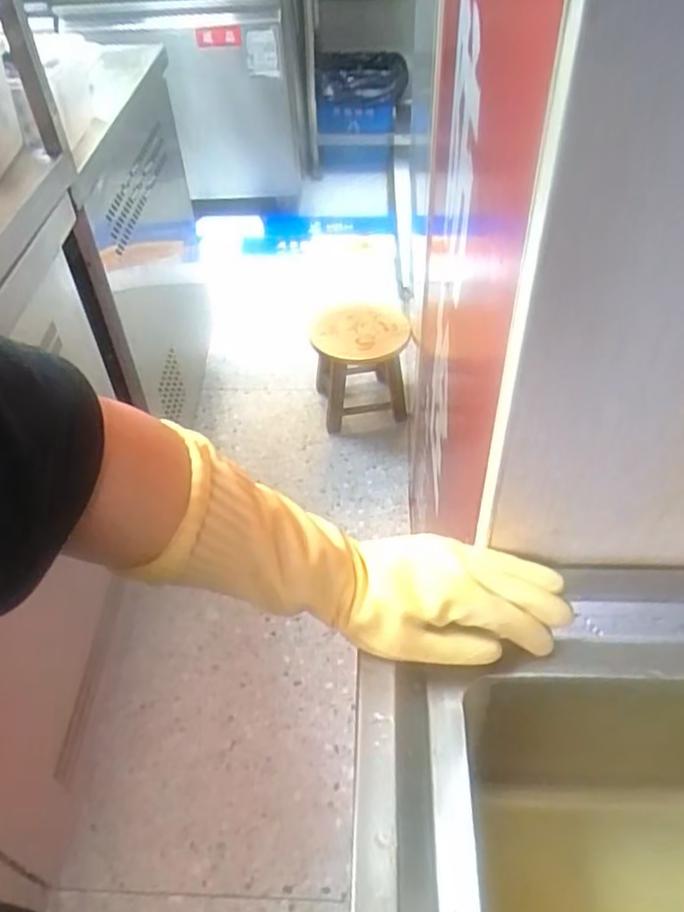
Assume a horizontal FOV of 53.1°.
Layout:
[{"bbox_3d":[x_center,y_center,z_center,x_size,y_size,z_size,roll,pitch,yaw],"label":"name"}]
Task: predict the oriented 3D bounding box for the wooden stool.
[{"bbox_3d":[0.039,-0.217,1.678,0.242,0.278,0.215,-2,46,1],"label":"wooden stool"}]

